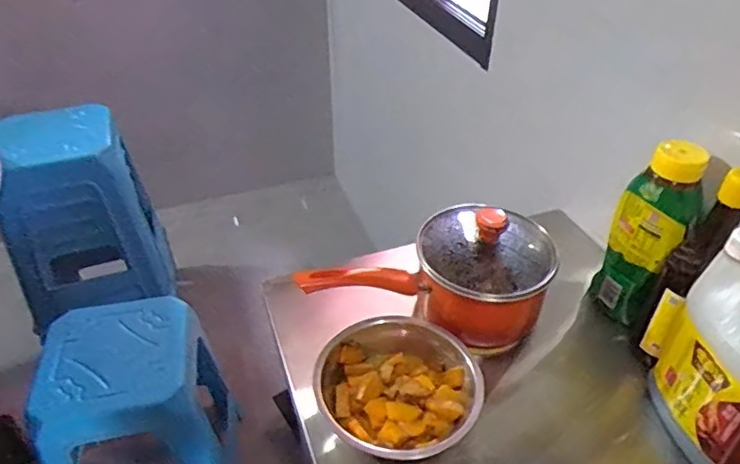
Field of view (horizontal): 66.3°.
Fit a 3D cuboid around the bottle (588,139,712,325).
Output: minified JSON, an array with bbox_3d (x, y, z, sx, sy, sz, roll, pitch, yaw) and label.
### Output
[{"bbox_3d":[0.322,0.020,0.673,0.078,0.245,0.066,20,44,23],"label":"bottle"}]

